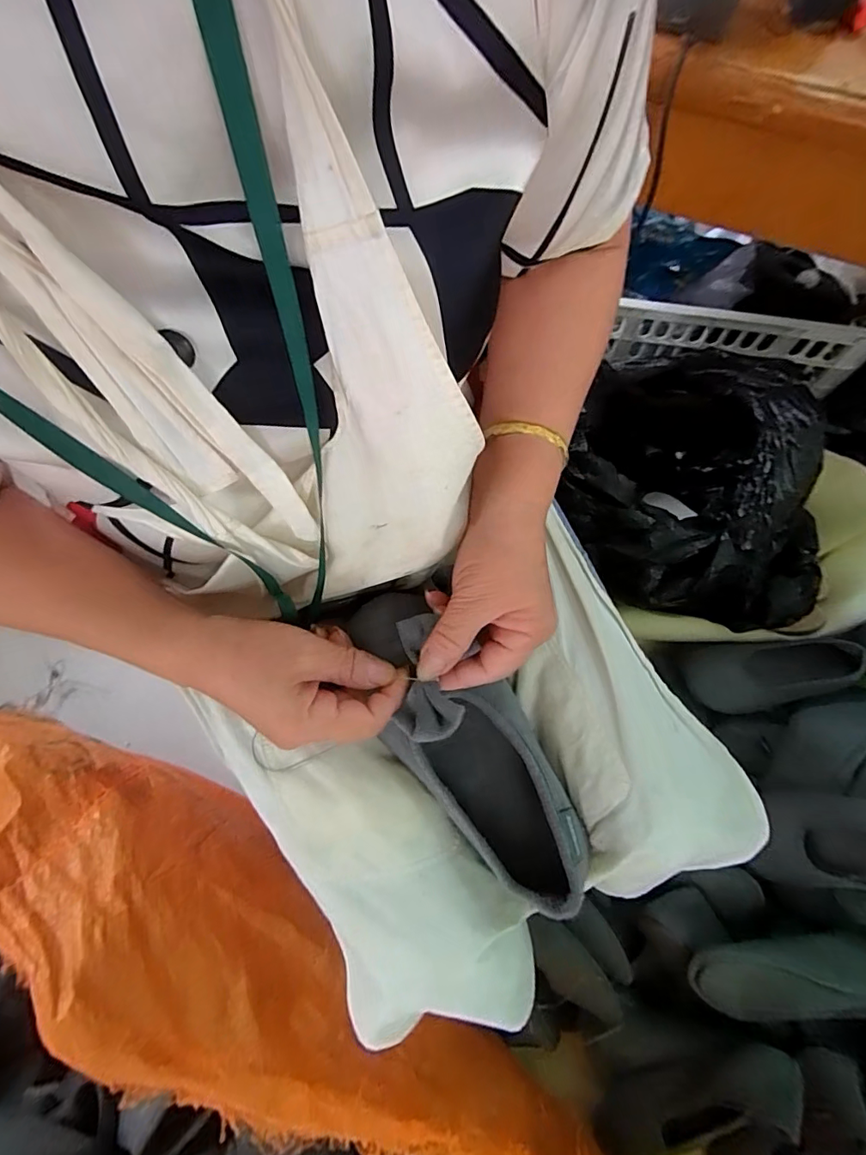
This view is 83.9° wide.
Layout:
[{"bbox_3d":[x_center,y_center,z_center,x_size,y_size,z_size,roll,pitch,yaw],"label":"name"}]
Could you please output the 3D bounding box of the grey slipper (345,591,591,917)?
[{"bbox_3d":[0.024,0.108,0.310,0.080,0.065,0.227,-35,93,-10],"label":"grey slipper"}]

